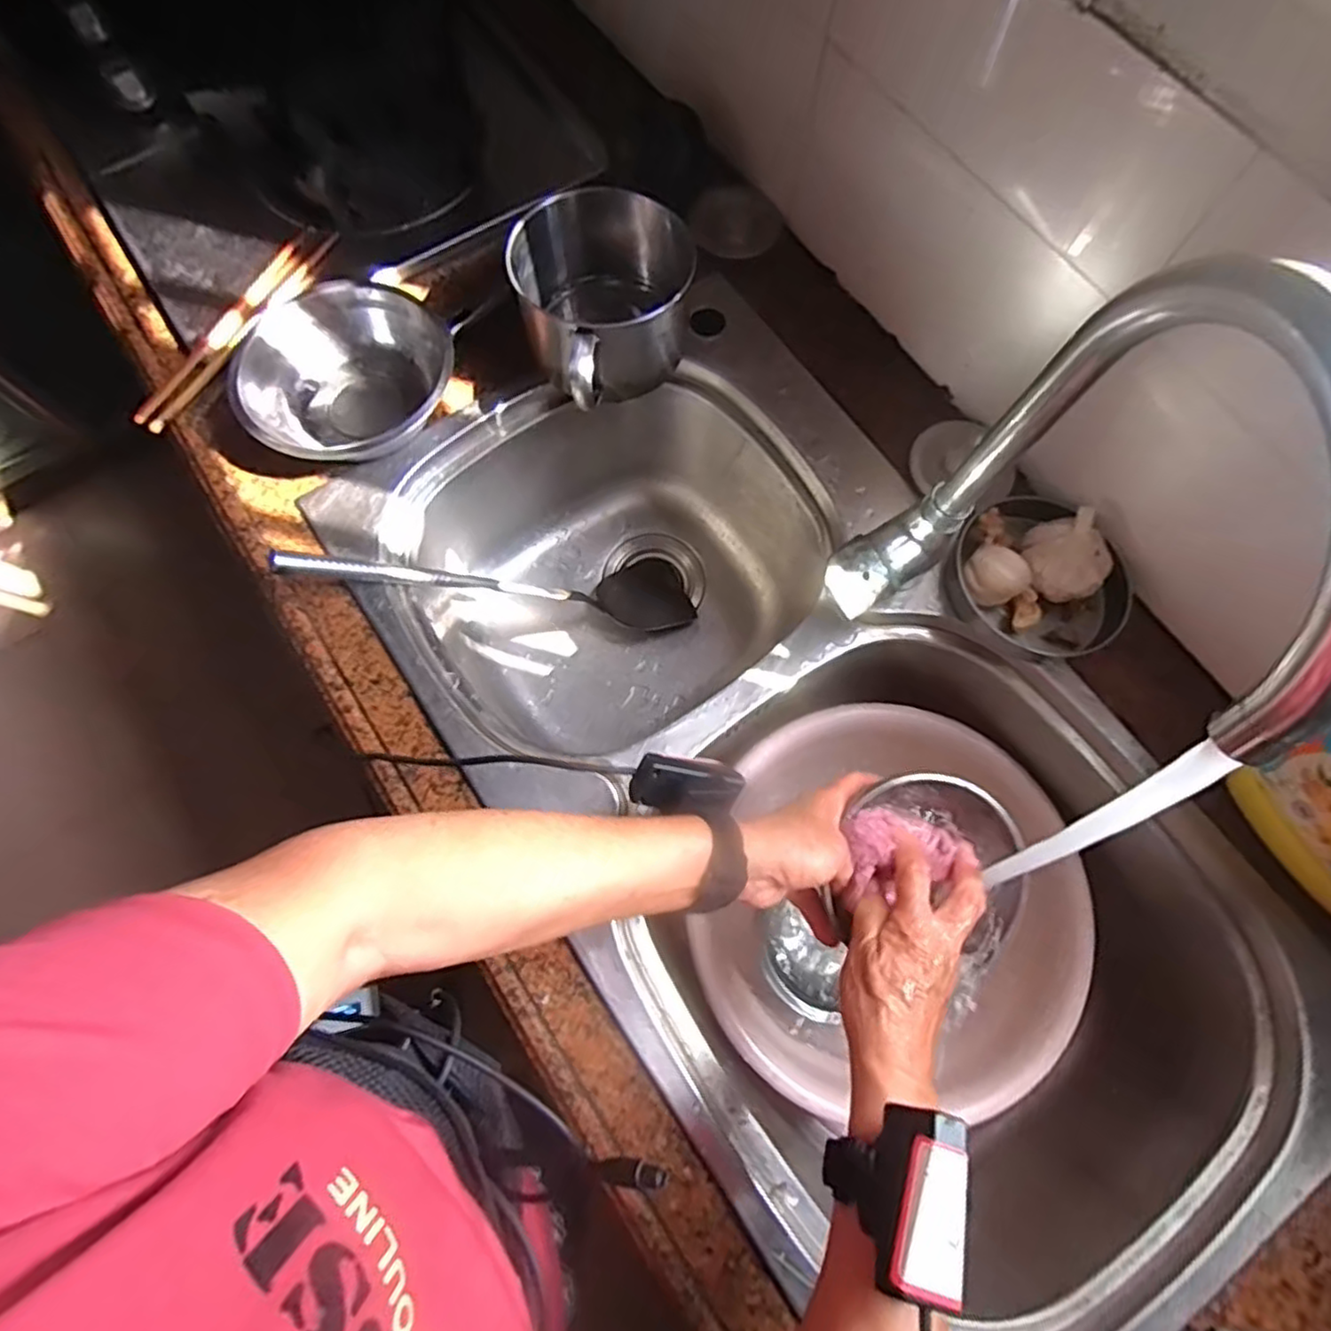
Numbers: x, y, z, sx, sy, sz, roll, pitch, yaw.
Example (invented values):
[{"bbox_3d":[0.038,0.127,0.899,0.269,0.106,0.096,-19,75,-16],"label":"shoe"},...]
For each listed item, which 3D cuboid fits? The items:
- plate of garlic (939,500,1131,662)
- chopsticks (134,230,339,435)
[{"bbox_3d":[0.282,-0.065,0.518,0.130,0.053,0.107,36,76,10],"label":"plate of garlic"},{"bbox_3d":[-0.357,-0.285,0.572,0.030,0.009,0.224,29,75,8],"label":"chopsticks"}]

